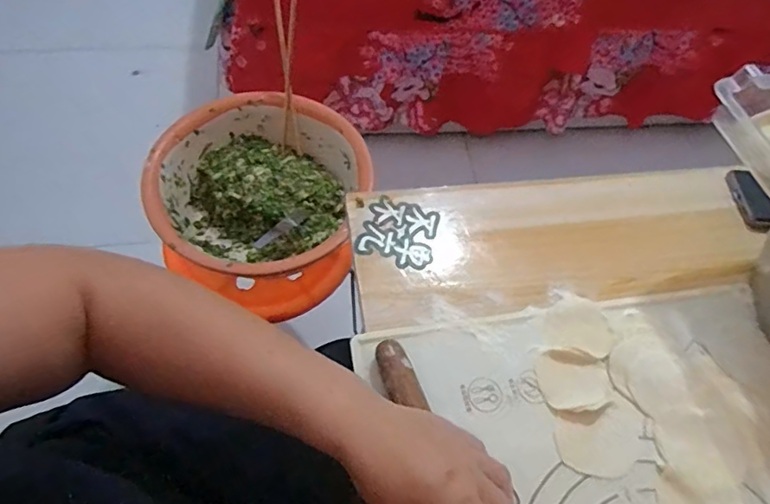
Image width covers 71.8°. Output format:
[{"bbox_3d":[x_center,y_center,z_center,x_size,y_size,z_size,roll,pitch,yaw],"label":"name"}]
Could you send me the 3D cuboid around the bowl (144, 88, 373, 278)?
[{"bbox_3d":[-0.172,-0.085,0.742,0.257,0.111,0.280,2,60,-3],"label":"bowl"}]

